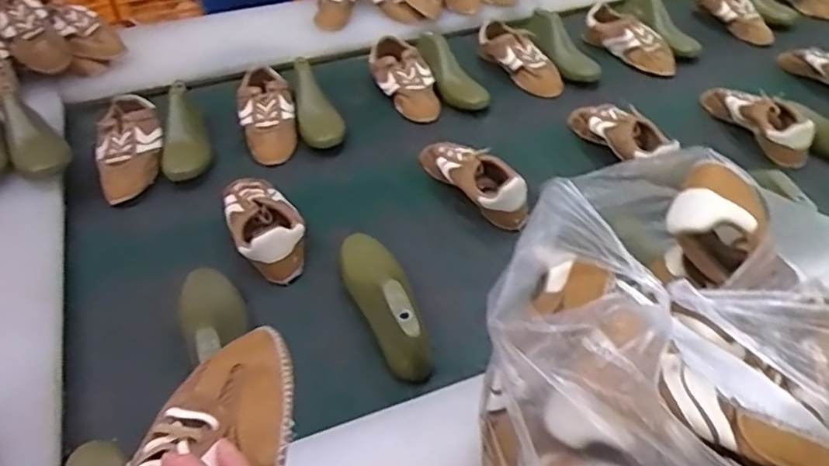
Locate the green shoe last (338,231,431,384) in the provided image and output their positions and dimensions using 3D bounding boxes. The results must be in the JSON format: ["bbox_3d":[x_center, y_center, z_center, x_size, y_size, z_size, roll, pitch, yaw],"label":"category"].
[{"bbox_3d":[-0.045,0.075,0.778,0.077,0.085,0.227,-12,44,-11],"label":"green shoe last"}]

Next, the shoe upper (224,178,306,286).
[{"bbox_3d":[-0.214,-0.013,0.884,0.089,0.073,0.192,-20,46,-18],"label":"shoe upper"}]

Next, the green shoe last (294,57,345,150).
[{"bbox_3d":[-0.178,-0.238,1.101,0.081,0.080,0.230,-12,44,-11],"label":"green shoe last"}]

